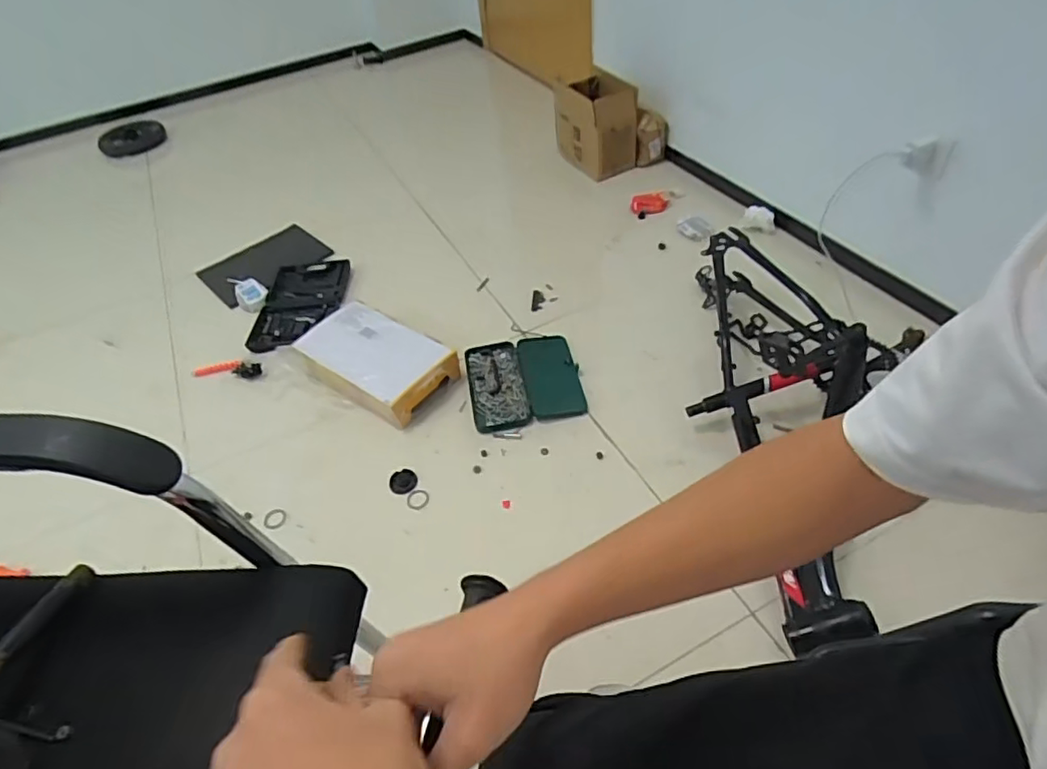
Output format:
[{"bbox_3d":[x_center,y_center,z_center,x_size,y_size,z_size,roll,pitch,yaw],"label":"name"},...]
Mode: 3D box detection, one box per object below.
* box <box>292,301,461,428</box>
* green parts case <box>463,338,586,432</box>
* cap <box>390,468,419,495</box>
[{"bbox_3d":[-0.327,-0.061,1.353,0.330,0.093,0.197,26,54,28],"label":"box"},{"bbox_3d":[-0.001,-0.011,1.354,0.243,0.029,0.255,-11,46,-3],"label":"green parts case"},{"bbox_3d":[-0.238,0.192,1.200,0.055,0.013,0.053,-4,46,4],"label":"cap"}]

